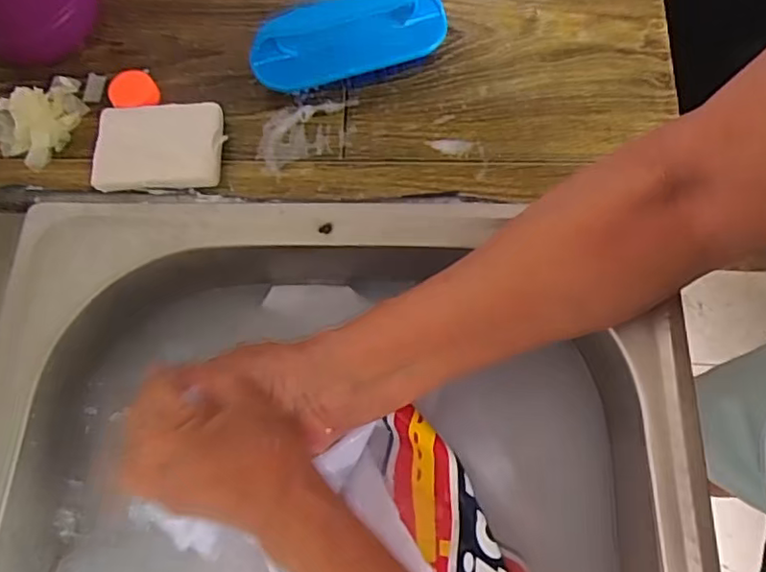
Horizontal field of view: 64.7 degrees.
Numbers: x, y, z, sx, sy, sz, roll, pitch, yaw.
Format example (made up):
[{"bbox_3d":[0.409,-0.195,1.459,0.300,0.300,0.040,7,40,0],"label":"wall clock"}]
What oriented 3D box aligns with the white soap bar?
[{"bbox_3d":[-0.145,-0.091,0.395,0.080,0.017,0.057,-5,70,0],"label":"white soap bar"}]

